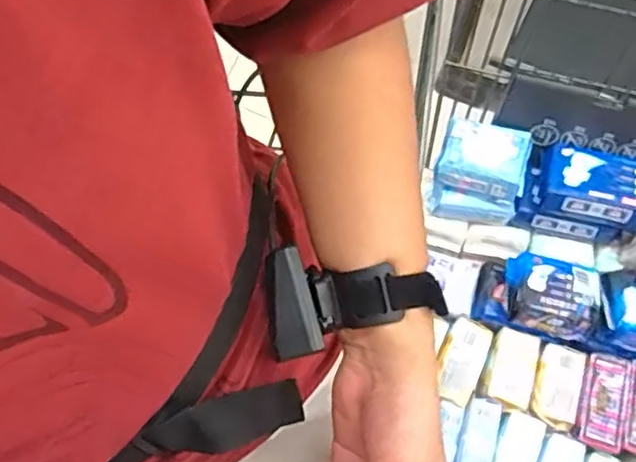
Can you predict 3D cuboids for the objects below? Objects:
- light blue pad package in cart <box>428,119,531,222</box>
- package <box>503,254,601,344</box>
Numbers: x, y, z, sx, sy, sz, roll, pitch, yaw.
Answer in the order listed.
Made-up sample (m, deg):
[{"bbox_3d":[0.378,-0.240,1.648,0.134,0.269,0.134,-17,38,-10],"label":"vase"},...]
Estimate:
[{"bbox_3d":[0.237,-0.088,0.940,0.126,0.107,0.119,9,74,4],"label":"light blue pad package in cart"},{"bbox_3d":[0.343,0.101,0.940,0.134,0.070,0.103,12,75,5],"label":"package"}]

